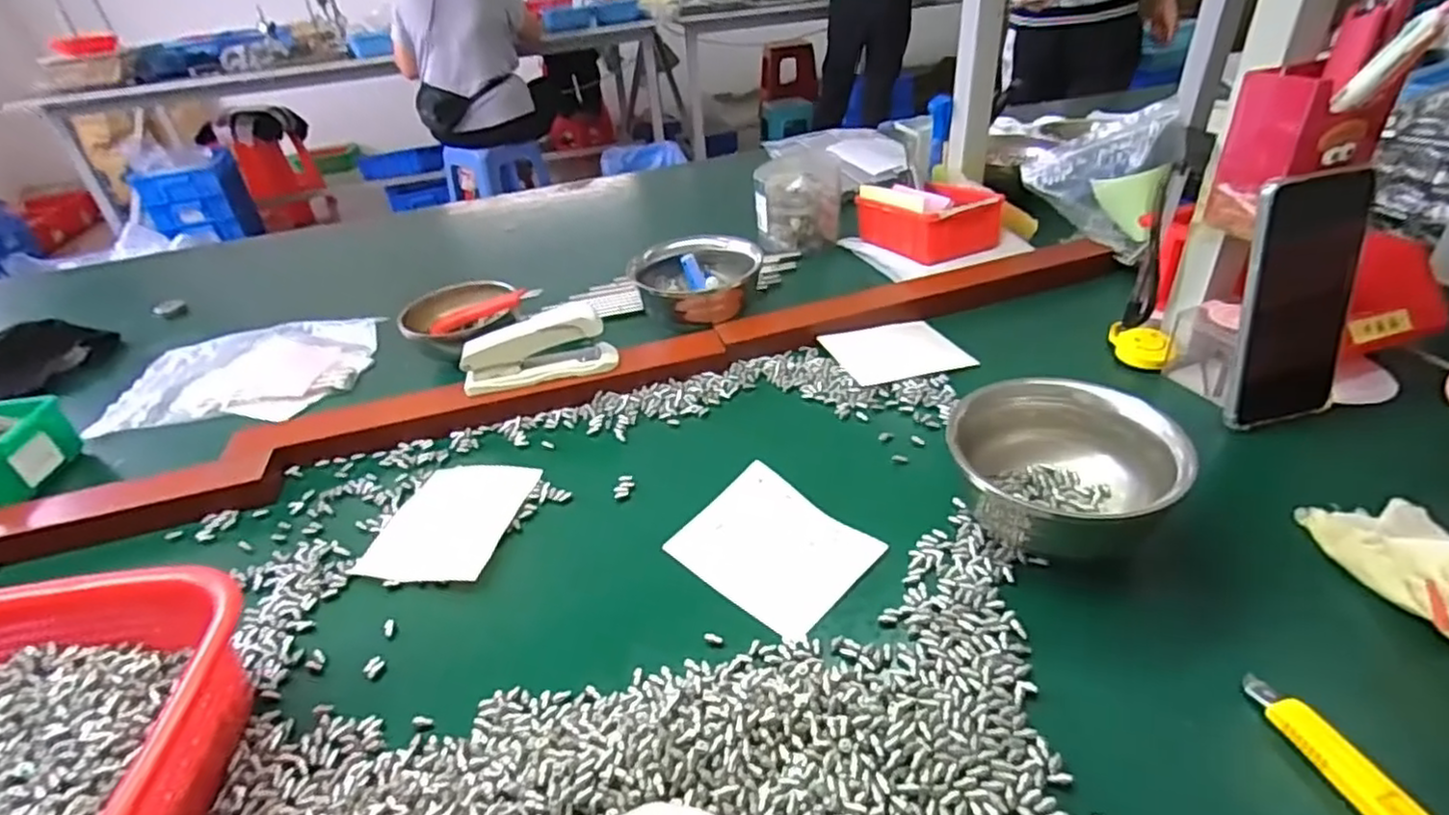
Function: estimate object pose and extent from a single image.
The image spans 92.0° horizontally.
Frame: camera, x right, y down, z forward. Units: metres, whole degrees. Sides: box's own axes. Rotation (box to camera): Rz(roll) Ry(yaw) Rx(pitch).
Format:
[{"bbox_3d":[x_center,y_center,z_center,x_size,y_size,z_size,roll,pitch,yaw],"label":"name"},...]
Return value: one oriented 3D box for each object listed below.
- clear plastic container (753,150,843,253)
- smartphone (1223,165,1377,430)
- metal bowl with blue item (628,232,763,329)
[{"bbox_3d":[0.085,-0.238,0.808,0.097,0.089,0.079,-1,35,8],"label":"clear plastic container"},{"bbox_3d":[0.380,-0.068,0.457,0.085,0.165,0.011,-10,25,-4],"label":"smartphone"},{"bbox_3d":[-0.023,-0.119,0.671,0.105,0.075,0.100,-4,34,3],"label":"metal bowl with blue item"}]

